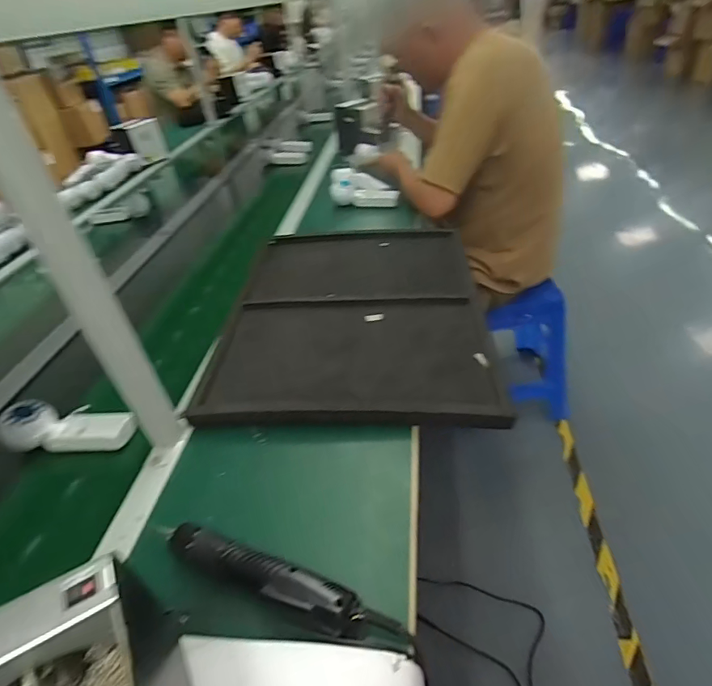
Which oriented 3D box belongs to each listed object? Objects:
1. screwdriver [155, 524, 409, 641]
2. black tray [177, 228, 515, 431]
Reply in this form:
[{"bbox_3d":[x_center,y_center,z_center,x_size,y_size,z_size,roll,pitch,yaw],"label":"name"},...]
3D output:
[{"bbox_3d":[-0.076,0.220,0.427,0.241,0.040,0.033,12,41,24],"label":"screwdriver"},{"bbox_3d":[0.000,-0.066,0.786,0.411,0.041,0.520,-3,37,5],"label":"black tray"}]

